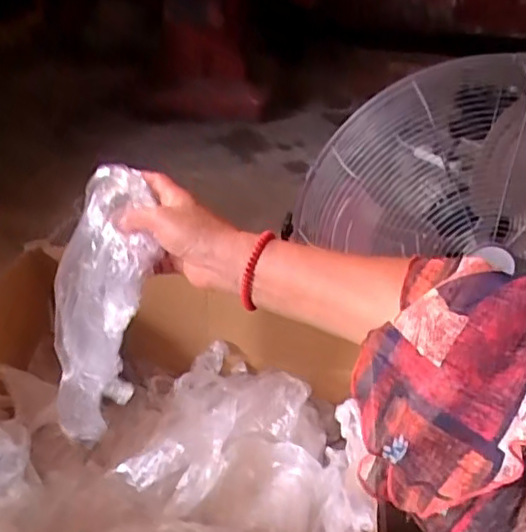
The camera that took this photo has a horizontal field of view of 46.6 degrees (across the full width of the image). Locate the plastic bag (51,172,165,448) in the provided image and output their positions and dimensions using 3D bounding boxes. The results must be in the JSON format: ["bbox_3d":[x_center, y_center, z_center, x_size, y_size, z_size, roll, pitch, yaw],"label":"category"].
[{"bbox_3d":[-0.144,0.050,0.579,0.069,0.287,0.097,-11,41,-39],"label":"plastic bag"}]

